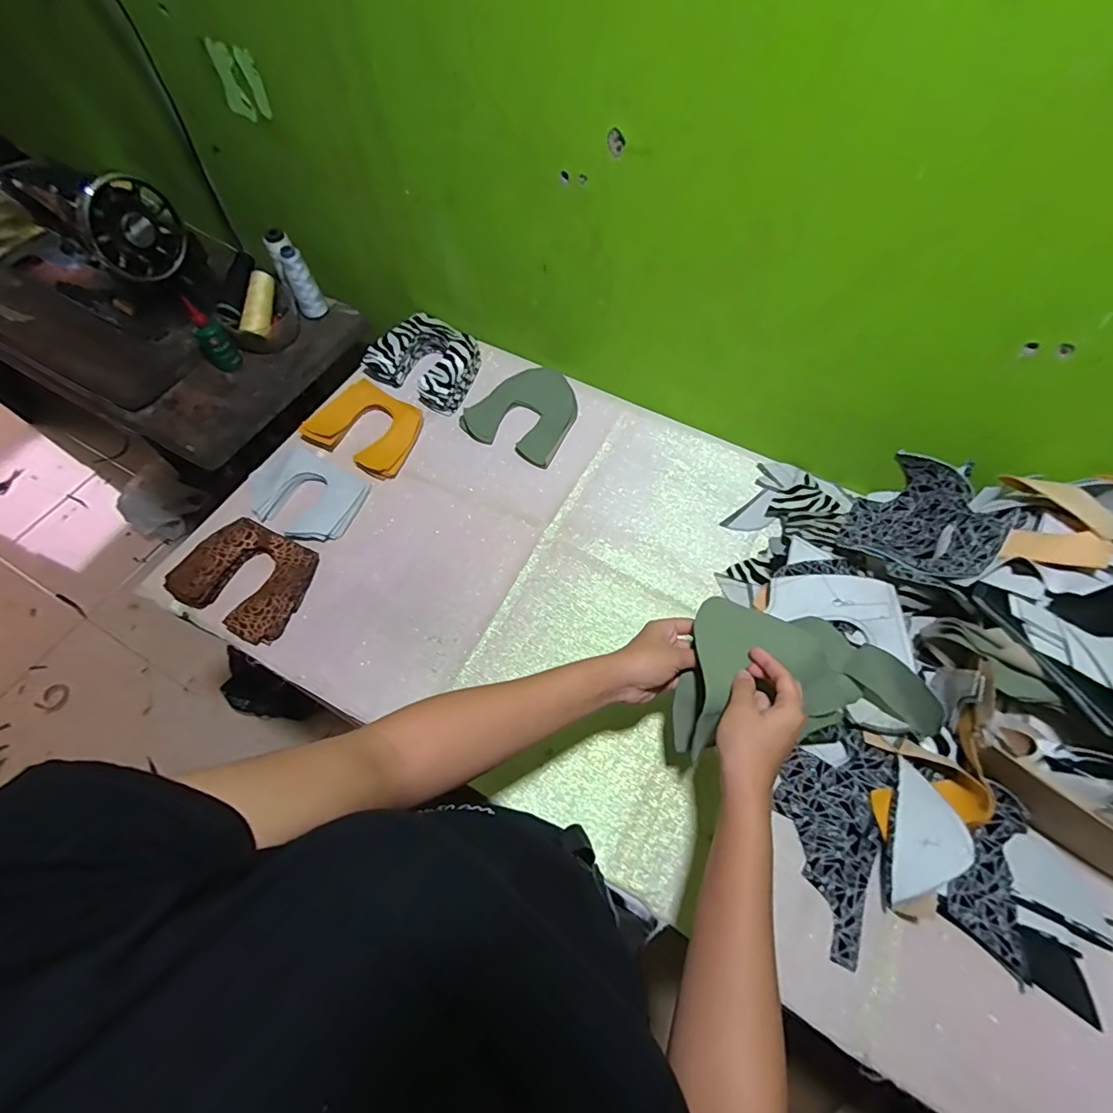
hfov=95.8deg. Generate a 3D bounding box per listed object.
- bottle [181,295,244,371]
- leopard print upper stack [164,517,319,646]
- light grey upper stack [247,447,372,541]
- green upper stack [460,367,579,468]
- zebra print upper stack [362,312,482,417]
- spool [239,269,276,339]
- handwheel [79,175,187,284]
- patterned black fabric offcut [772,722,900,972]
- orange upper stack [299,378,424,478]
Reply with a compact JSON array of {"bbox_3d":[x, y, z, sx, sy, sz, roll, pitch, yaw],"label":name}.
[{"bbox_3d":[-0.552,-0.348,0.805,0.047,0.103,0.046,39,70,17],"label":"bottle"},{"bbox_3d":[-0.403,0.025,0.653,0.160,0.027,0.130,23,66,11],"label":"leopard print upper stack"},{"bbox_3d":[-0.356,-0.088,0.708,0.158,0.022,0.115,25,67,12],"label":"light grey upper stack"},{"bbox_3d":[-0.048,-0.230,0.783,0.152,0.015,0.162,24,66,12],"label":"green upper stack"},{"bbox_3d":[-0.206,-0.317,0.806,0.158,0.044,0.136,25,67,12],"label":"zebra print upper stack"},{"bbox_3d":[-0.489,-0.415,0.830,0.039,0.035,0.119,4,80,2],"label":"spool"},{"bbox_3d":[-0.619,-0.480,0.741,0.129,0.124,0.036,-41,70,-18],"label":"handwheel"},{"bbox_3d":[0.281,0.282,0.521,0.102,0.020,0.205,19,79,20],"label":"patterned black fabric offcut"},{"bbox_3d":[-0.284,-0.196,0.756,0.158,0.024,0.123,27,67,13],"label":"orange upper stack"}]

